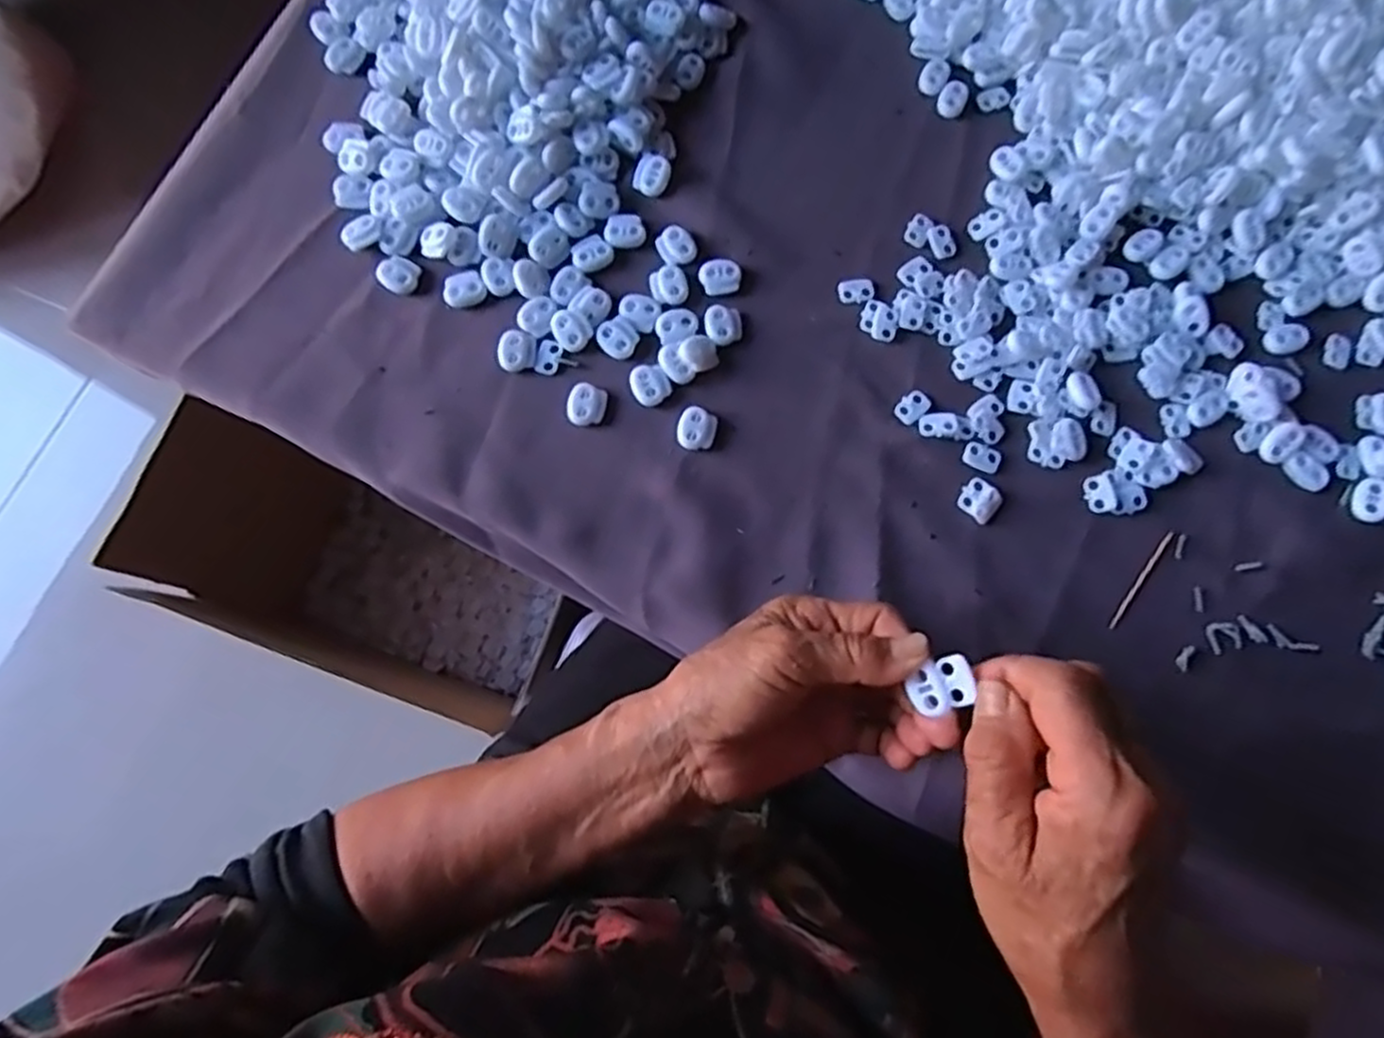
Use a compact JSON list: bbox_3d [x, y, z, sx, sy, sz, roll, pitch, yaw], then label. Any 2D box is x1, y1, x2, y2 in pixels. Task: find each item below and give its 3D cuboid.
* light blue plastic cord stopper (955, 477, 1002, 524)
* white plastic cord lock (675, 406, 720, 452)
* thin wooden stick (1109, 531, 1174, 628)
[{"bbox_3d":[0.144,-0.010,0.378,0.019,0.004,0.020,40,81,8],"label":"light blue plastic cord stopper"},{"bbox_3d":[0.003,-0.046,0.387,0.019,0.005,0.021,9,78,2],"label":"white plastic cord lock"},{"bbox_3d":[0.222,0.030,0.372,0.004,0.004,0.059,37,80,7],"label":"thin wooden stick"}]

